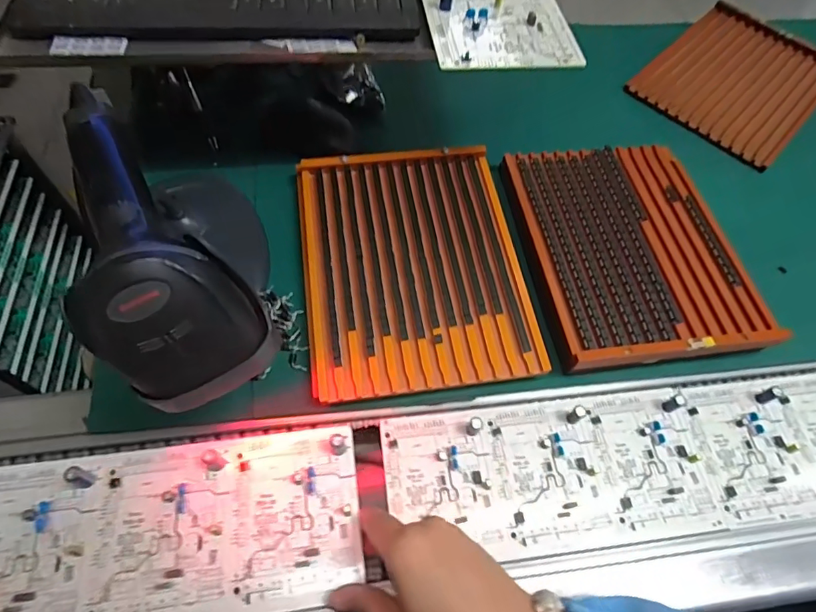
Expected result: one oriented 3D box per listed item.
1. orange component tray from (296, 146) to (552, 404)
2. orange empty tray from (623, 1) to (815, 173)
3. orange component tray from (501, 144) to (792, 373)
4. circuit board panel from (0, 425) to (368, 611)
[{"bbox_3d":[0.002,-0.037,0.441,0.184,0.034,0.235,-6,64,-7],"label":"orange component tray"},{"bbox_3d":[0.409,-0.283,0.602,0.179,0.015,0.242,42,69,16],"label":"orange empty tray"},{"bbox_3d":[0.202,-0.057,0.457,0.179,0.045,0.232,-7,64,-7],"label":"orange component tray"},{"bbox_3d":[-0.161,0.145,0.324,0.254,0.020,0.109,-3,64,-7],"label":"circuit board panel"}]

